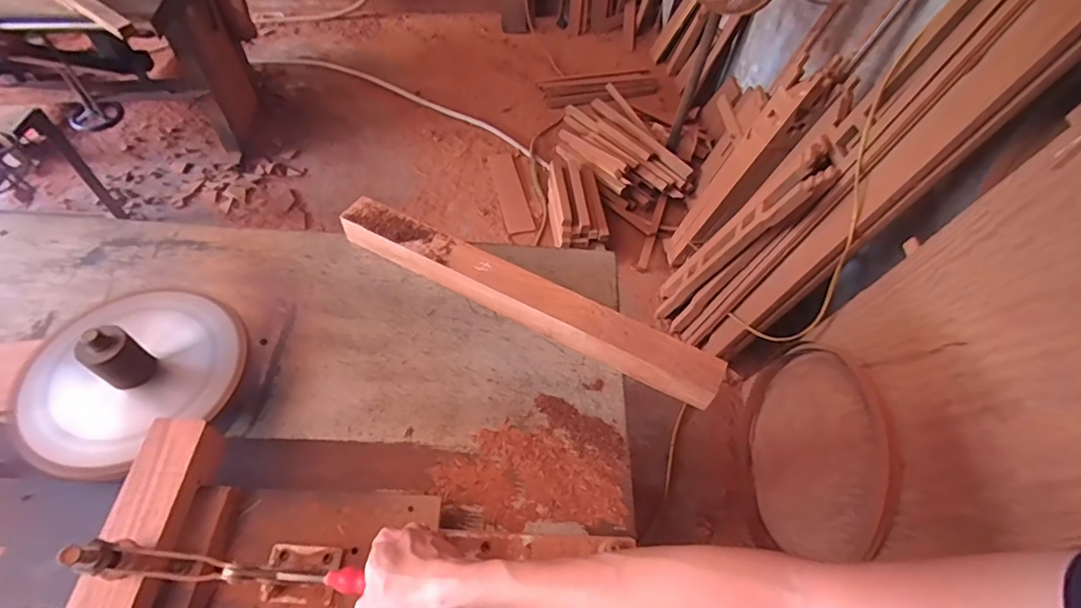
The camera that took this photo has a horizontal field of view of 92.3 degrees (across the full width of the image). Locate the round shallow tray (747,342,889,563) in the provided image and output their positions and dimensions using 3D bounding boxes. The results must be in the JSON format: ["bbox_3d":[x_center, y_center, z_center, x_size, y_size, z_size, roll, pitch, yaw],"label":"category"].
[{"bbox_3d":[0.653,0.361,1.271,0.052,0.476,0.497,10,64,-6],"label":"round shallow tray"}]

